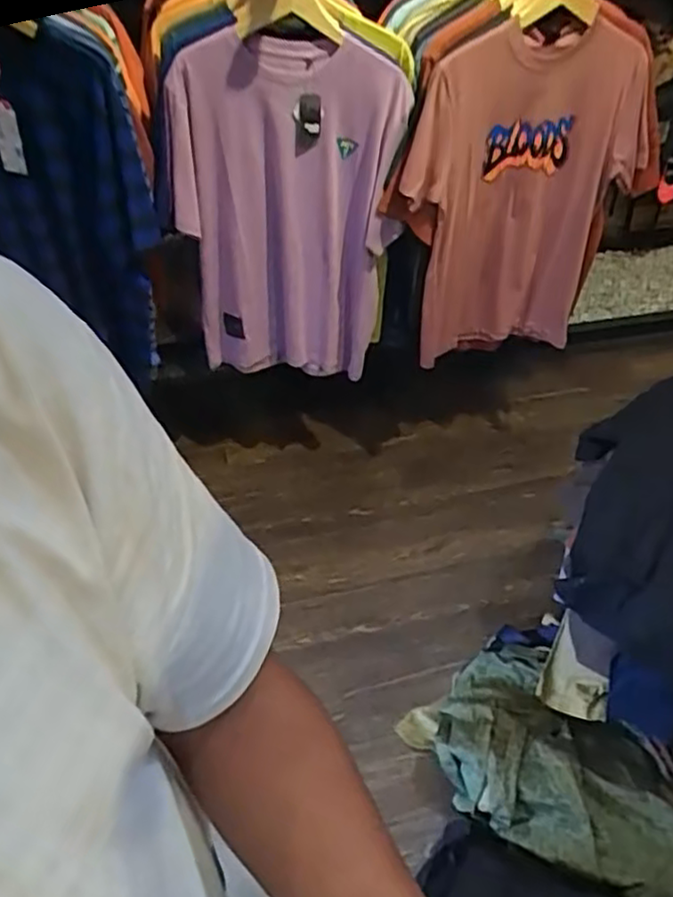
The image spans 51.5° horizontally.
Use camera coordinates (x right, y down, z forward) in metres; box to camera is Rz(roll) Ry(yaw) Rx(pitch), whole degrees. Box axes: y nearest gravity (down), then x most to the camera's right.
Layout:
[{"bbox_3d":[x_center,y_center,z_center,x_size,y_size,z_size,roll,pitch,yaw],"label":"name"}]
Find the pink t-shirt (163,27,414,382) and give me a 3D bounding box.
[{"bbox_3d":[-0.115,-0.520,1.616,0.500,0.721,0.171,1,47,-1],"label":"pink t-shirt"}]

